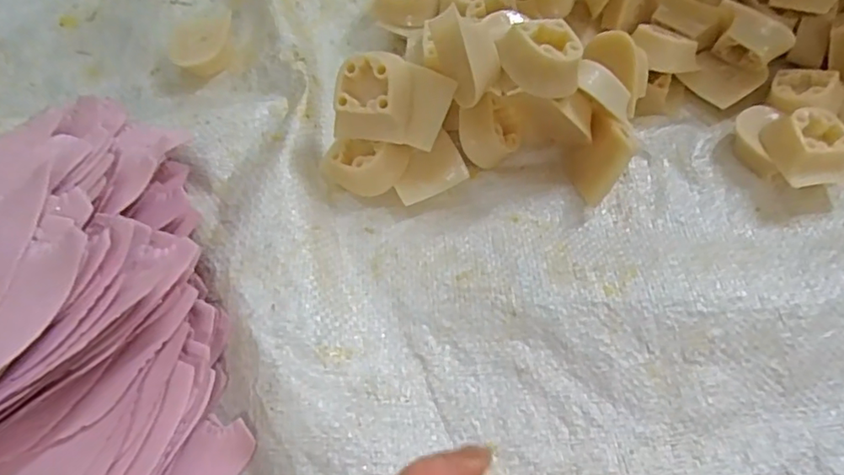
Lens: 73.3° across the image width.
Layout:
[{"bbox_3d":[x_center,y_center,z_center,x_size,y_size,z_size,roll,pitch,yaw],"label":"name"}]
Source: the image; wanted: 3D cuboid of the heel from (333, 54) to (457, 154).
[{"bbox_3d":[-0.015,-0.069,0.292,0.057,0.027,0.041,7,88,-11],"label":"heel"}]

